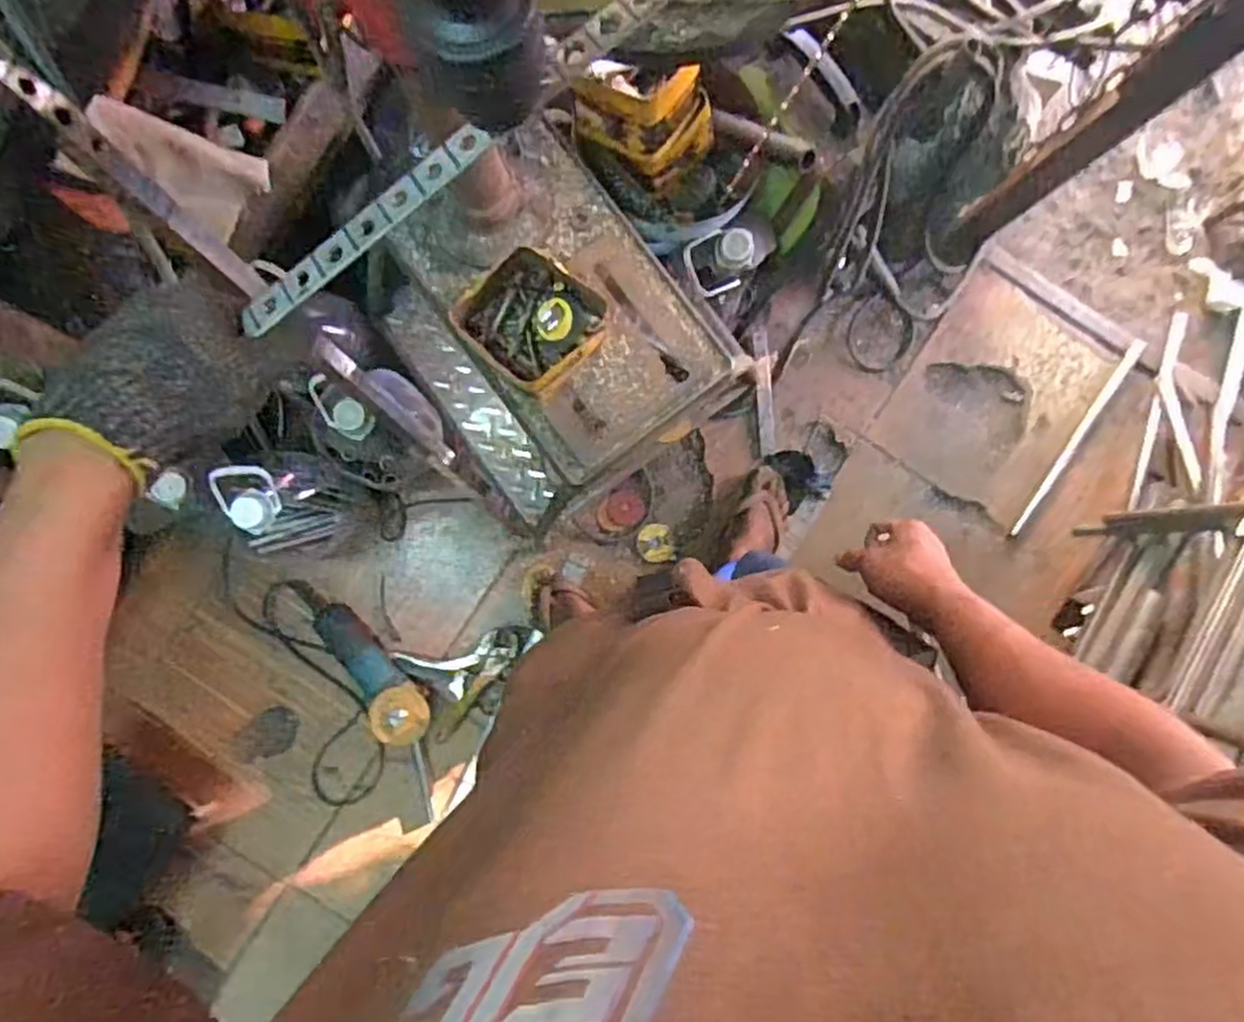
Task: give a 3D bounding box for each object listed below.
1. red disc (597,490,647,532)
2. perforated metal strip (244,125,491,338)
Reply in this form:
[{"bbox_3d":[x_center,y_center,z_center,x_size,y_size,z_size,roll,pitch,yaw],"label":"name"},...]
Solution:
[{"bbox_3d":[-0.001,-0.001,1.358,0.084,0.019,0.067,-23,89,-3],"label":"red disc"},{"bbox_3d":[-0.129,-0.144,0.387,0.147,0.009,0.018,-37,90,6],"label":"perforated metal strip"}]

